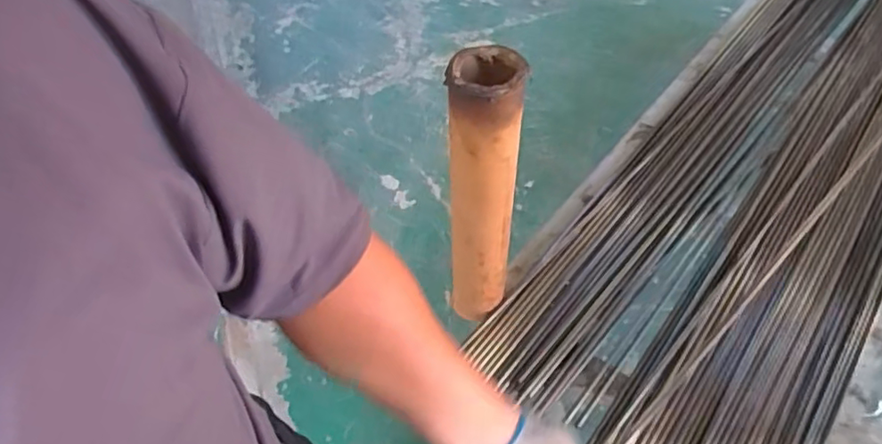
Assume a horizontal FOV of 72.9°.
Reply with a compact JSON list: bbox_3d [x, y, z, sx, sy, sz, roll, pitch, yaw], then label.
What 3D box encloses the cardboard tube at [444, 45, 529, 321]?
[{"bbox_3d":[0.059,-0.029,0.876,0.092,0.472,0.096,1,51,2],"label":"cardboard tube"}]

